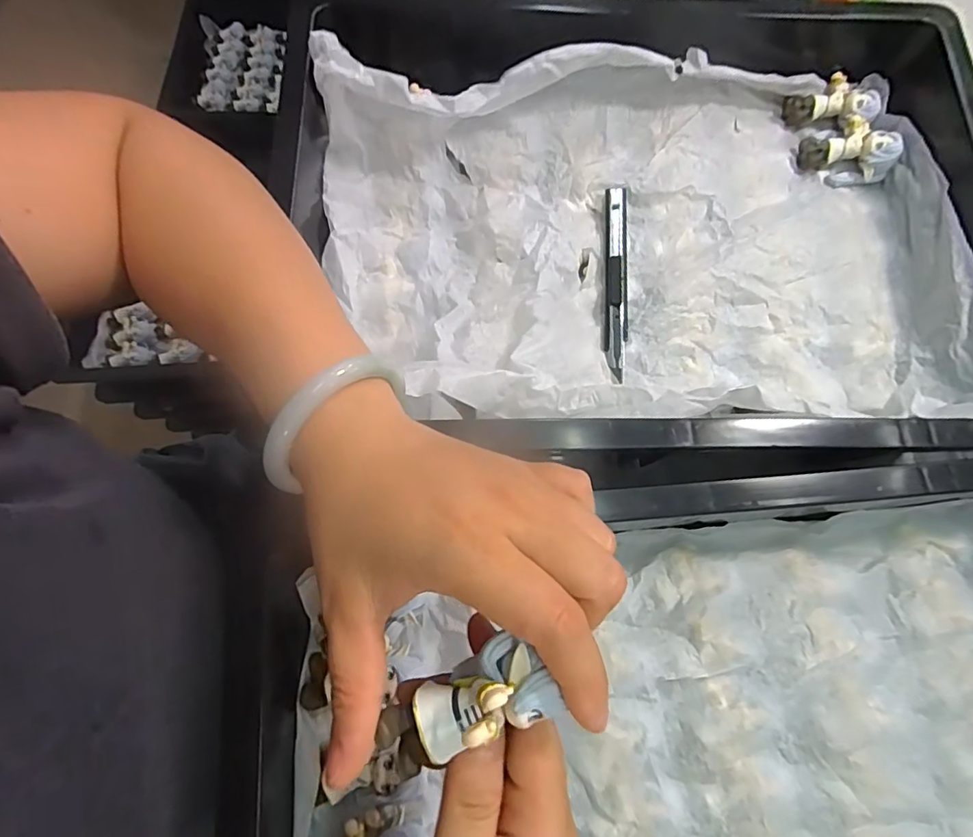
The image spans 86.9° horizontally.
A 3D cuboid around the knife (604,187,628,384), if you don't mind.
[{"bbox_3d":[0.088,-0.093,0.345,0.015,0.010,0.138,4,75,0],"label":"knife"}]

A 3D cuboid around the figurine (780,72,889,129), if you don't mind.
[{"bbox_3d":[0.260,-0.233,0.380,0.071,0.018,0.036,-7,73,12],"label":"figurine"}]

